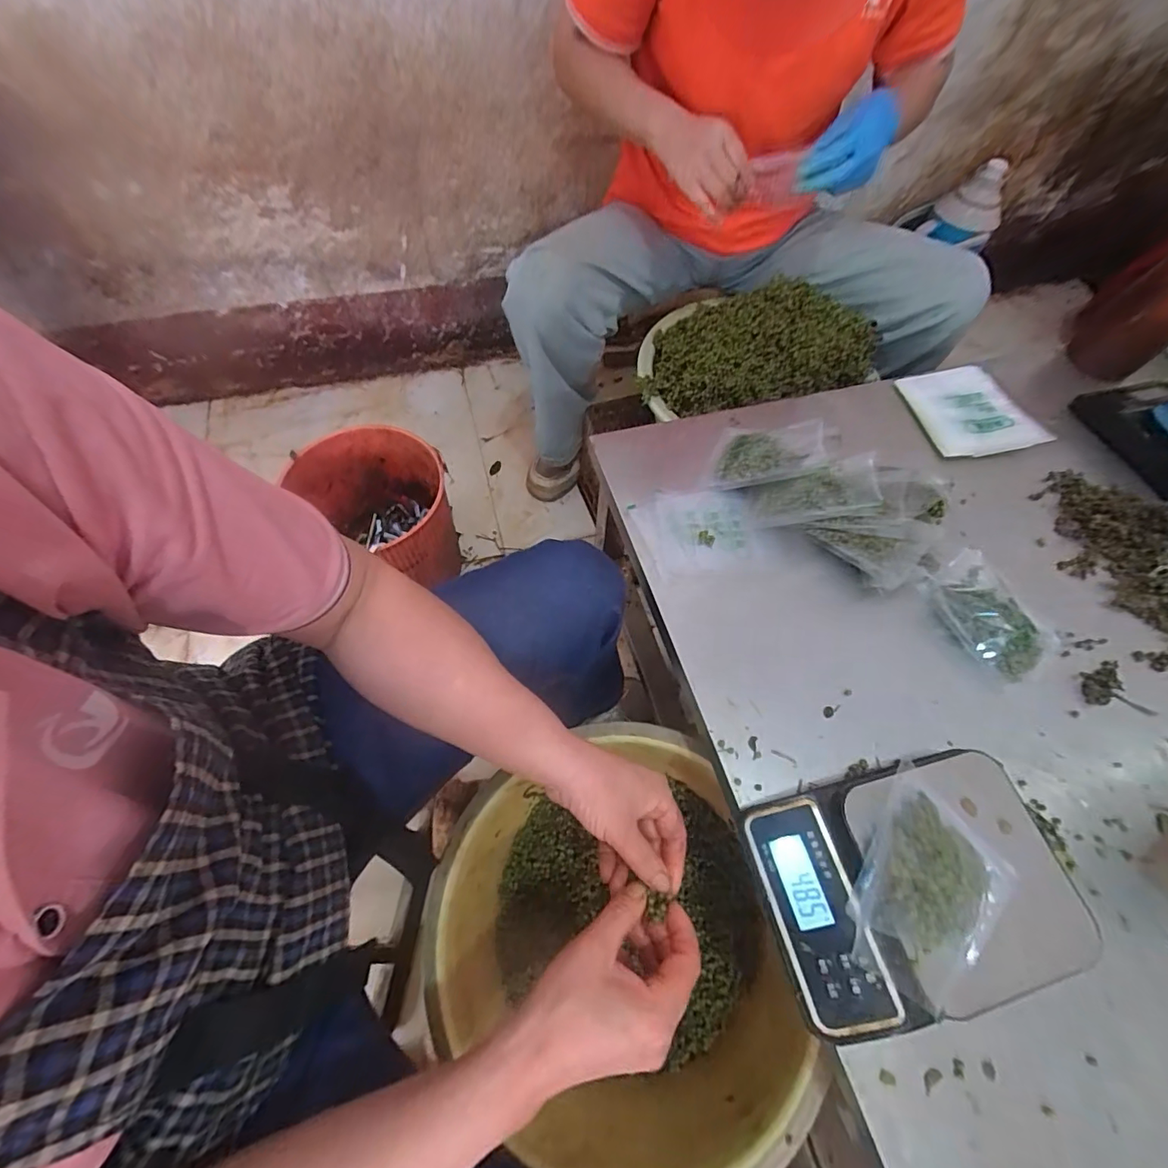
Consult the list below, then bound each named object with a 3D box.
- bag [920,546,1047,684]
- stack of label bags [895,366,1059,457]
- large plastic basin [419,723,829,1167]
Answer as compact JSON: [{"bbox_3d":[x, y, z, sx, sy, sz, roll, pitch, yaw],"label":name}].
[{"bbox_3d":[0.407,0.033,0.503,0.076,0.036,0.125,-28,68,-16],"label":"bag"},{"bbox_3d":[0.503,-0.227,0.643,0.151,0.014,0.145,-7,62,-4],"label":"stack of label bags"},{"bbox_3d":[0.026,0.354,0.497,0.325,0.148,0.339,1,63,-2],"label":"large plastic basin"}]

